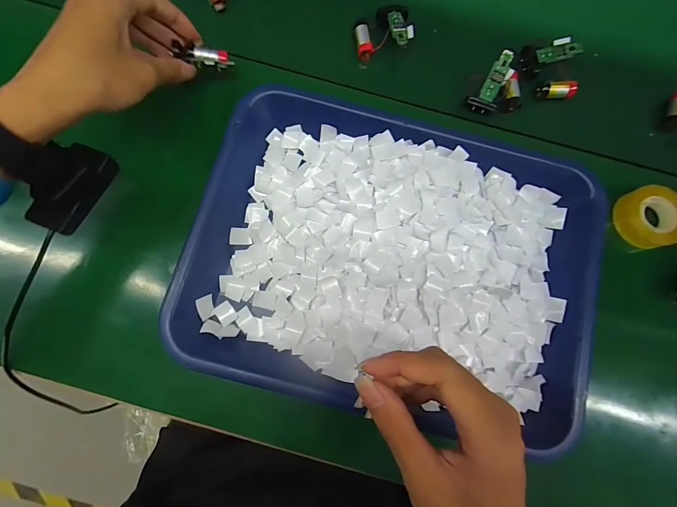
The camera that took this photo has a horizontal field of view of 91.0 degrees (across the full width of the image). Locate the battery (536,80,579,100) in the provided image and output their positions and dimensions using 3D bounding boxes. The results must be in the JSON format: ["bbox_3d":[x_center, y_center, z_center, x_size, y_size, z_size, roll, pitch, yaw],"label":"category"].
[{"bbox_3d":[0.221,-0.165,0.337,0.035,0.011,0.014,0,82,14],"label":"battery"}]

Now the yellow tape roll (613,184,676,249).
[{"bbox_3d":[0.299,-0.035,0.315,0.051,0.027,0.056,0,83,-1],"label":"yellow tape roll"}]

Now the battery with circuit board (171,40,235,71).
[{"bbox_3d":[-0.122,-0.181,0.306,0.047,0.013,0.016,2,82,-21],"label":"battery with circuit board"}]

